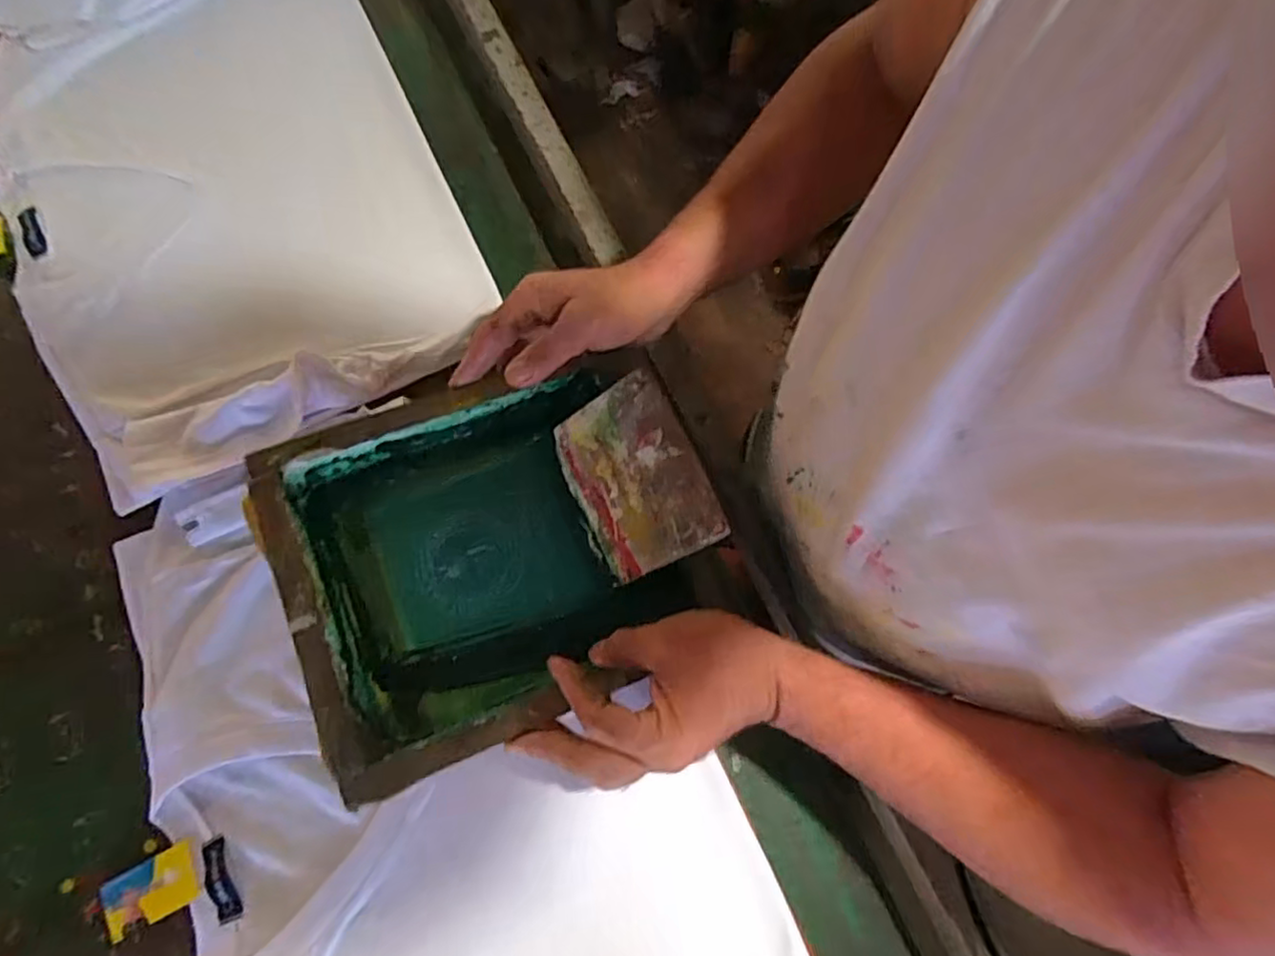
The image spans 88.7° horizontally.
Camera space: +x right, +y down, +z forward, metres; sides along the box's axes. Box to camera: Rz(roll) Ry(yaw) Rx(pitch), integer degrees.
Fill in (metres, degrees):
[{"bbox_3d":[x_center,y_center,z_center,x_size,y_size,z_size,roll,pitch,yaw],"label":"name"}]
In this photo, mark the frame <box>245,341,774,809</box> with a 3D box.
[{"bbox_3d":[-0.093,0.048,0.457,0.279,0.062,0.230,-18,85,-14],"label":"frame"}]

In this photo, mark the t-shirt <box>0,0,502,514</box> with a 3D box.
[{"bbox_3d":[-0.376,-0.263,0.593,0.368,0.033,0.511,-27,75,-9],"label":"t-shirt"}]

